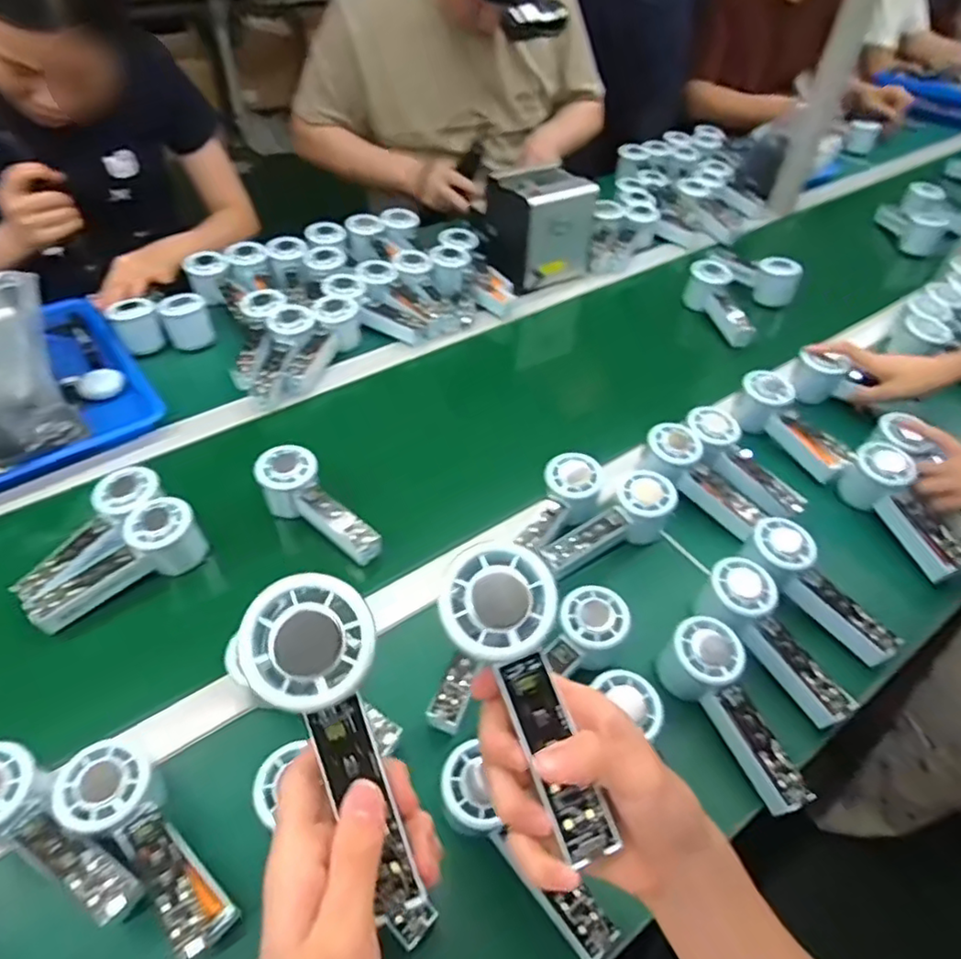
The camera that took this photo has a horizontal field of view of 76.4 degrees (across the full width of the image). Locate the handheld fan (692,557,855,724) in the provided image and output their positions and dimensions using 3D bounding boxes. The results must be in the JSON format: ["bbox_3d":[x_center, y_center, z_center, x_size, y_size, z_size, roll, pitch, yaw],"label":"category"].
[{"bbox_3d":[0.257,0.139,0.535,0.061,0.039,0.152,-27,71,-24],"label":"handheld fan"}]

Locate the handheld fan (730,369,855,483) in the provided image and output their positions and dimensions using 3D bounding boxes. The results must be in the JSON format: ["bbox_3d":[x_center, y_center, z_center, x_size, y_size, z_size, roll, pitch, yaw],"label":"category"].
[{"bbox_3d":[0.371,-0.065,0.724,0.051,0.060,0.150,-24,53,-21],"label":"handheld fan"}]

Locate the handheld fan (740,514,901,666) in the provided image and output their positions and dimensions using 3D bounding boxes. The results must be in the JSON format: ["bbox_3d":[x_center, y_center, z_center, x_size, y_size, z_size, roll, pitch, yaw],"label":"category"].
[{"bbox_3d":[0.312,0.102,0.567,0.062,0.041,0.152,-31,74,-26],"label":"handheld fan"}]

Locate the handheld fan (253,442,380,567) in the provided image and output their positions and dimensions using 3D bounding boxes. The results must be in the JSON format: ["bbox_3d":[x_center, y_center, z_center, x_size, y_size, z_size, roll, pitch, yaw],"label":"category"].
[{"bbox_3d":[-0.167,0.028,0.621,0.151,0.055,0.055,37,57,27],"label":"handheld fan"}]

